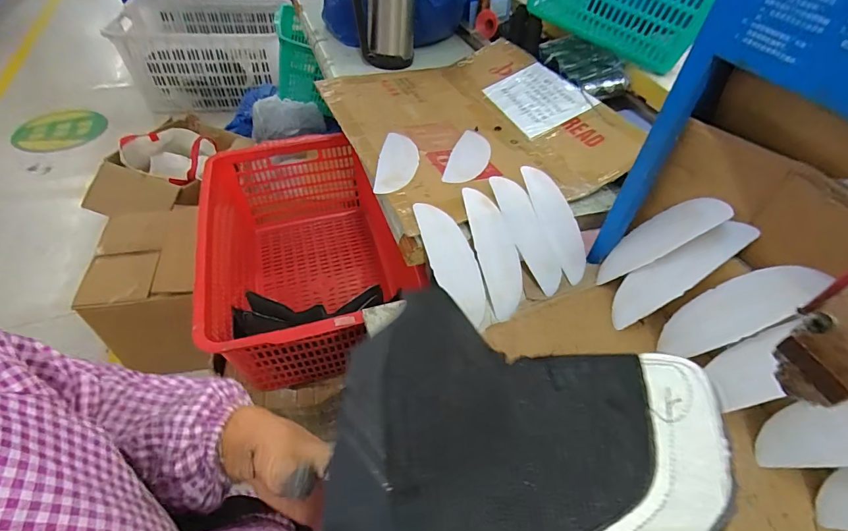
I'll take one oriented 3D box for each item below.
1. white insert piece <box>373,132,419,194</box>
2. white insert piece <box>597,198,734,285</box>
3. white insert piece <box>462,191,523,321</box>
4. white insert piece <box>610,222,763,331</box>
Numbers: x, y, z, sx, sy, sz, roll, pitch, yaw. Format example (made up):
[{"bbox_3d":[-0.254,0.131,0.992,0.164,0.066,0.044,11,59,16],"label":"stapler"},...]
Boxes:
[{"bbox_3d":[-0.043,-0.173,0.708,0.062,0.006,0.179,6,48,1],"label":"white insert piece"},{"bbox_3d":[0.312,-0.036,0.573,0.005,0.187,0.059,19,53,-24],"label":"white insert piece"},{"bbox_3d":[0.106,-0.020,0.616,0.059,0.009,0.188,-16,88,-17],"label":"white insert piece"},{"bbox_3d":[0.319,0.009,0.547,0.013,0.193,0.057,10,44,-39],"label":"white insert piece"}]

